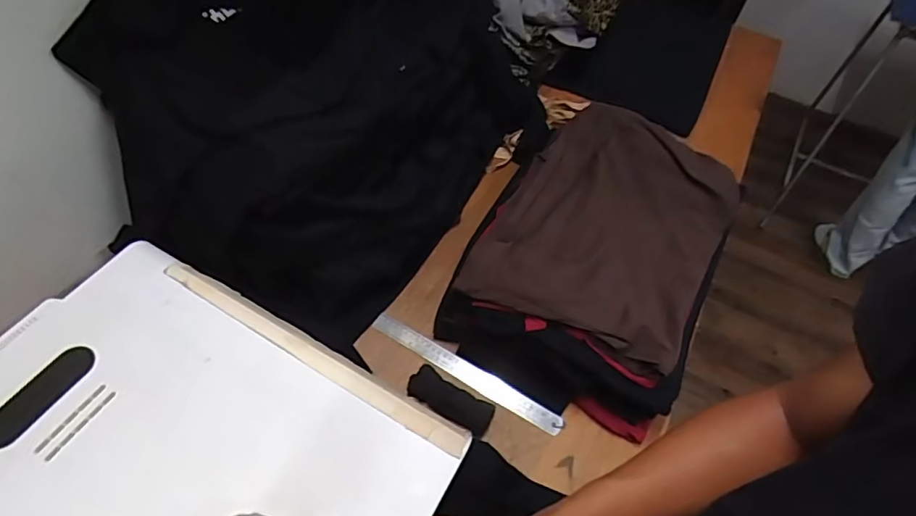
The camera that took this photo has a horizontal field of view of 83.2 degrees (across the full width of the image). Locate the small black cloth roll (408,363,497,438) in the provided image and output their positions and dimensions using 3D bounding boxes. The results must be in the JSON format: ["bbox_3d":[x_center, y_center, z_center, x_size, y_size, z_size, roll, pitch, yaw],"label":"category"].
[{"bbox_3d":[-0.010,0.201,0.737,0.124,0.019,0.050,25,55,13],"label":"small black cloth roll"}]

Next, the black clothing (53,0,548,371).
[{"bbox_3d":[-0.169,-0.272,0.808,0.493,0.371,0.652,20,54,10],"label":"black clothing"}]

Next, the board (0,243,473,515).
[{"bbox_3d":[-0.299,0.218,0.517,0.492,0.028,0.393,26,55,14],"label":"board"}]

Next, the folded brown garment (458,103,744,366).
[{"bbox_3d":[0.246,-0.052,0.827,0.325,0.072,0.485,29,56,15],"label":"folded brown garment"}]

